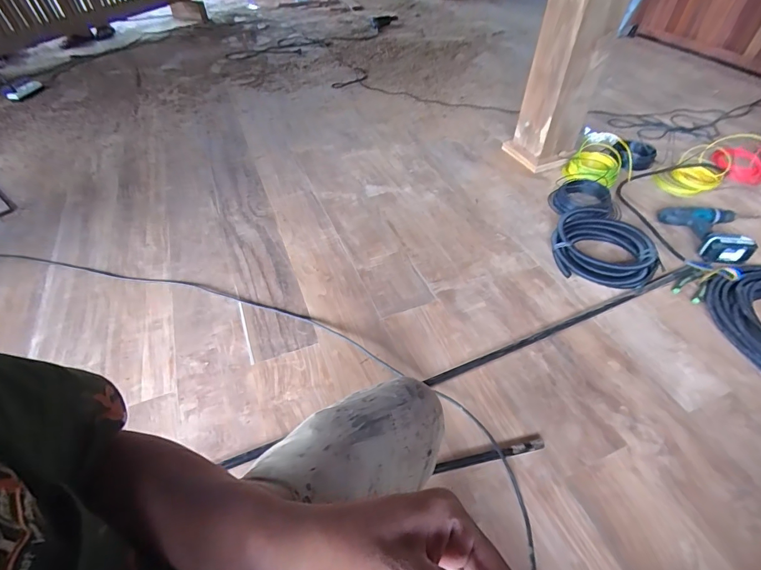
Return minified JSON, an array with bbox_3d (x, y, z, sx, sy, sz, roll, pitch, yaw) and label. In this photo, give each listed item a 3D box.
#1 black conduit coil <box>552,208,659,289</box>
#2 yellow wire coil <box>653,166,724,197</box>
[{"bbox_3d":[0.659,-0.132,1.149,0.264,0.071,0.330,6,48,7],"label":"black conduit coil"},{"bbox_3d":[1.116,-0.371,1.379,0.216,0.053,0.102,-2,47,0],"label":"yellow wire coil"}]

